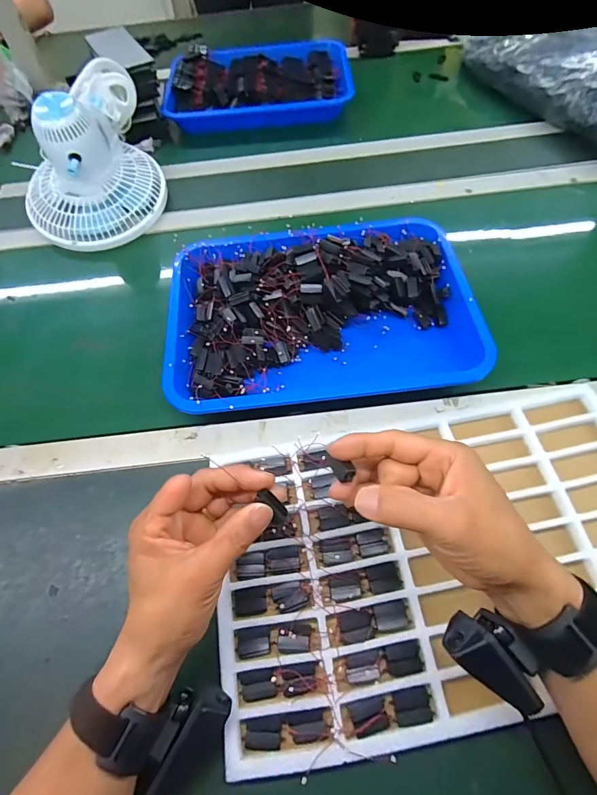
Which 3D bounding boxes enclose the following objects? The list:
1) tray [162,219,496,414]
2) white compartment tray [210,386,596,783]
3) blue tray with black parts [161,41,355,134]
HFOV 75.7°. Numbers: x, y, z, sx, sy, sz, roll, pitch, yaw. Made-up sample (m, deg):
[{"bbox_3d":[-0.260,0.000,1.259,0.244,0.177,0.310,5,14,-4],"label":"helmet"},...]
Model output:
[{"bbox_3d":[0.025,-0.113,0.474,0.359,0.053,0.250,-7,61,0],"label":"tray"},{"bbox_3d":[0.131,0.135,0.349,0.407,0.021,0.247,-11,63,-1],"label":"white compartment tray"},{"bbox_3d":[-0.079,-0.635,0.772,0.357,0.047,0.243,-3,61,2],"label":"blue tray with black parts"}]

